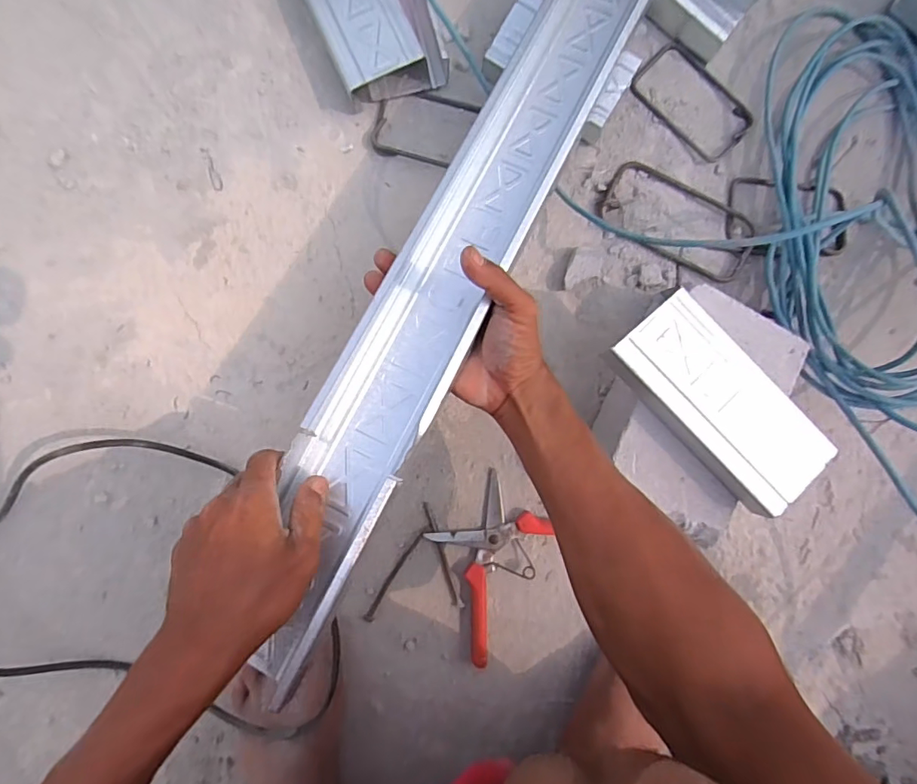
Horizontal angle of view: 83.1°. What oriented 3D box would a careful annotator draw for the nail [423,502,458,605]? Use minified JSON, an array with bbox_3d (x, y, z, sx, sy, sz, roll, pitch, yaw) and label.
[{"bbox_3d":[-0.016,0.148,0.474,0.007,0.004,0.097,-16,89,-5],"label":"nail"}]

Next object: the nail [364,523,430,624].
[{"bbox_3d":[-0.056,0.163,0.471,0.010,0.004,0.099,32,86,-3],"label":"nail"}]

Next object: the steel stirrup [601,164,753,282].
[{"bbox_3d":[0.215,-0.167,0.505,0.159,0.009,0.082,25,86,-4],"label":"steel stirrup"}]

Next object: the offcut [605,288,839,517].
[{"bbox_3d":[0.202,0.009,0.405,0.175,0.030,0.079,44,85,-2],"label":"offcut"}]

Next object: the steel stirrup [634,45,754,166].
[{"bbox_3d":[0.232,-0.287,0.513,0.118,0.008,0.070,45,85,-2],"label":"steel stirrup"}]

